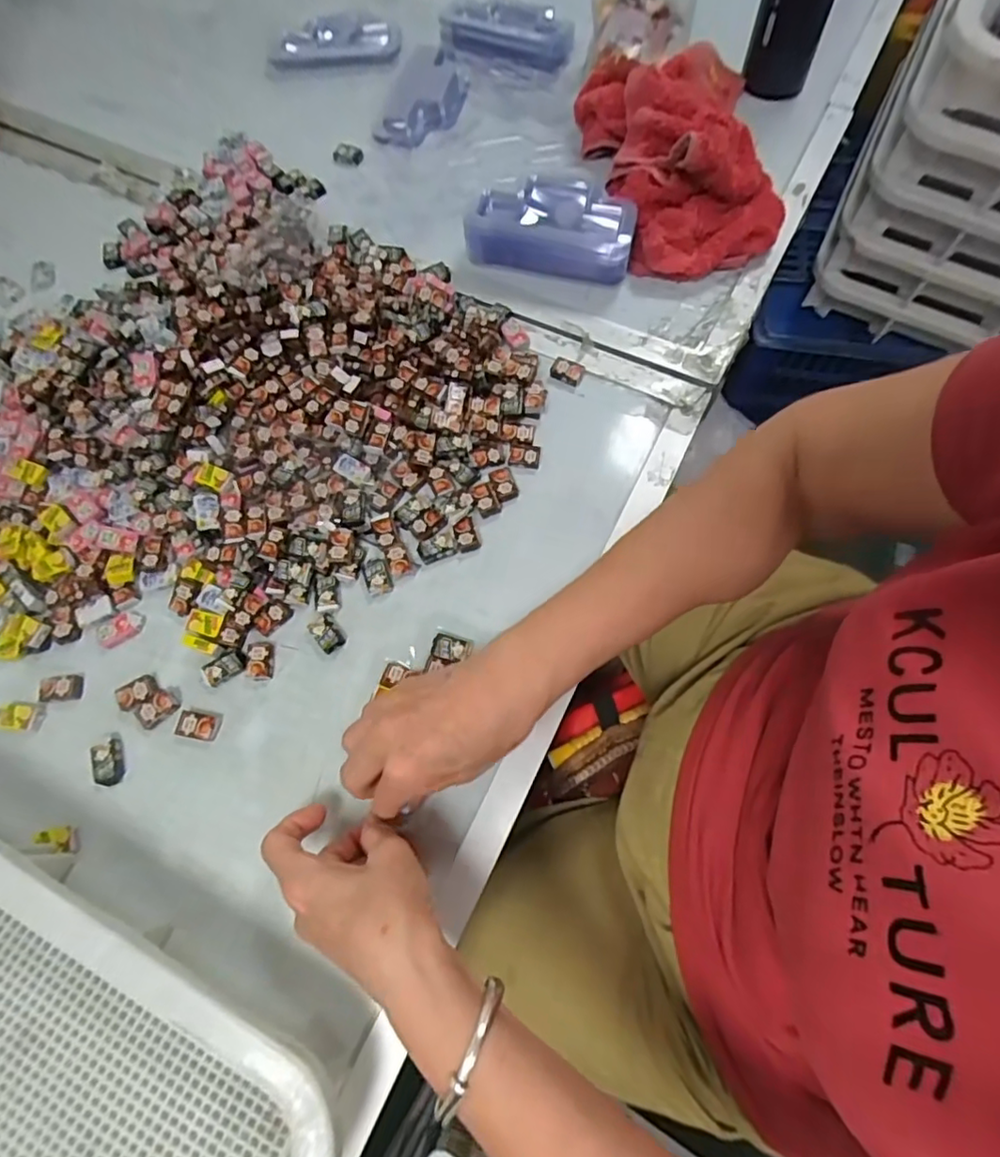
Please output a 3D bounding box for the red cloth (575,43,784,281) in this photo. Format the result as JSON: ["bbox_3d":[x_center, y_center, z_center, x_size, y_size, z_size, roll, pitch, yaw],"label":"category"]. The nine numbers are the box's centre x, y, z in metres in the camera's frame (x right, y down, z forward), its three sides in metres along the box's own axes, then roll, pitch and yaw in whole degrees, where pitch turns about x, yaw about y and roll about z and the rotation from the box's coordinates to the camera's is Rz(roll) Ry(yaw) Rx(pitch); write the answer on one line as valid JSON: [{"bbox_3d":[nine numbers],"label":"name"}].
[{"bbox_3d":[0.176,-0.389,0.526,0.176,0.074,0.245,-11,71,-2],"label":"red cloth"}]

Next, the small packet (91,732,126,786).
[{"bbox_3d":[-0.269,0.124,0.407,0.021,0.007,0.034,-17,71,-4],"label":"small packet"}]

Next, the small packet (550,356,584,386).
[{"bbox_3d":[0.056,-0.173,0.495,0.026,0.009,0.020,22,73,9],"label":"small packet"}]

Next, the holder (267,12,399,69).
[{"bbox_3d":[-0.174,-0.572,0.631,0.135,0.016,0.052,1,71,2],"label":"holder"}]

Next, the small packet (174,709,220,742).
[{"bbox_3d":[-0.209,0.101,0.411,0.029,0.008,0.017,9,72,5],"label":"small packet"}]

